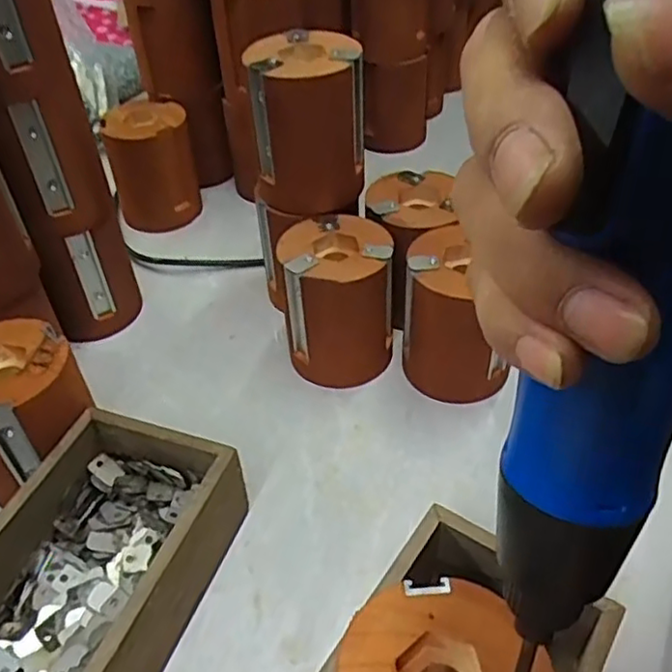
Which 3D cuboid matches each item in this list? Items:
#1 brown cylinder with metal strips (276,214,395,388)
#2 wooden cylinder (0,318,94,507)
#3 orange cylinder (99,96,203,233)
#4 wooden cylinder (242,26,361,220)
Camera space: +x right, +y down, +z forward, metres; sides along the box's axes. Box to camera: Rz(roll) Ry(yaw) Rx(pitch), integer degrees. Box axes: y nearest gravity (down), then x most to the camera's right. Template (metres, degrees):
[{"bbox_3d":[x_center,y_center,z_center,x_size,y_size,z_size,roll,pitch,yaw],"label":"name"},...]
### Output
[{"bbox_3d":[0.002,-0.022,0.482,0.074,0.106,0.081,-4,43,-1],"label":"brown cylinder with metal strips"},{"bbox_3d":[-0.192,0.052,0.414,0.080,0.099,0.074,-1,44,1],"label":"wooden cylinder"},{"bbox_3d":[-0.177,-0.167,0.649,0.078,0.098,0.082,-14,44,-12],"label":"orange cylinder"},{"bbox_3d":[-0.020,-0.150,0.474,0.078,0.103,0.077,-3,44,-1],"label":"wooden cylinder"}]

